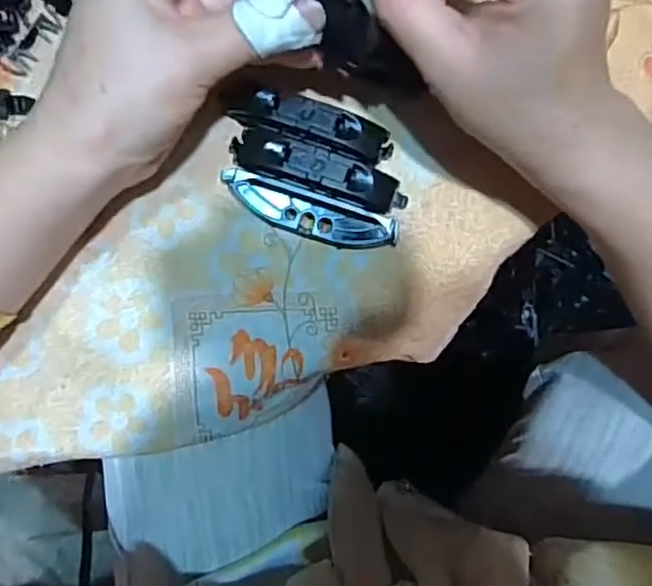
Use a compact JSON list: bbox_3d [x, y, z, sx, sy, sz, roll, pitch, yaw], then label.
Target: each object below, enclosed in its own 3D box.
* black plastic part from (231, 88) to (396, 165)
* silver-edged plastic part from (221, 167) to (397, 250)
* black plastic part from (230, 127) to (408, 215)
[{"bbox_3d":[-0.007,-0.077,0.300,0.075,0.019,0.017,16,85,1],"label":"black plastic part"},{"bbox_3d":[-0.008,-0.035,0.295,0.080,0.016,0.020,16,85,1],"label":"silver-edged plastic part"},{"bbox_3d":[-0.003,-0.054,0.296,0.080,0.019,0.019,19,85,2],"label":"black plastic part"}]

